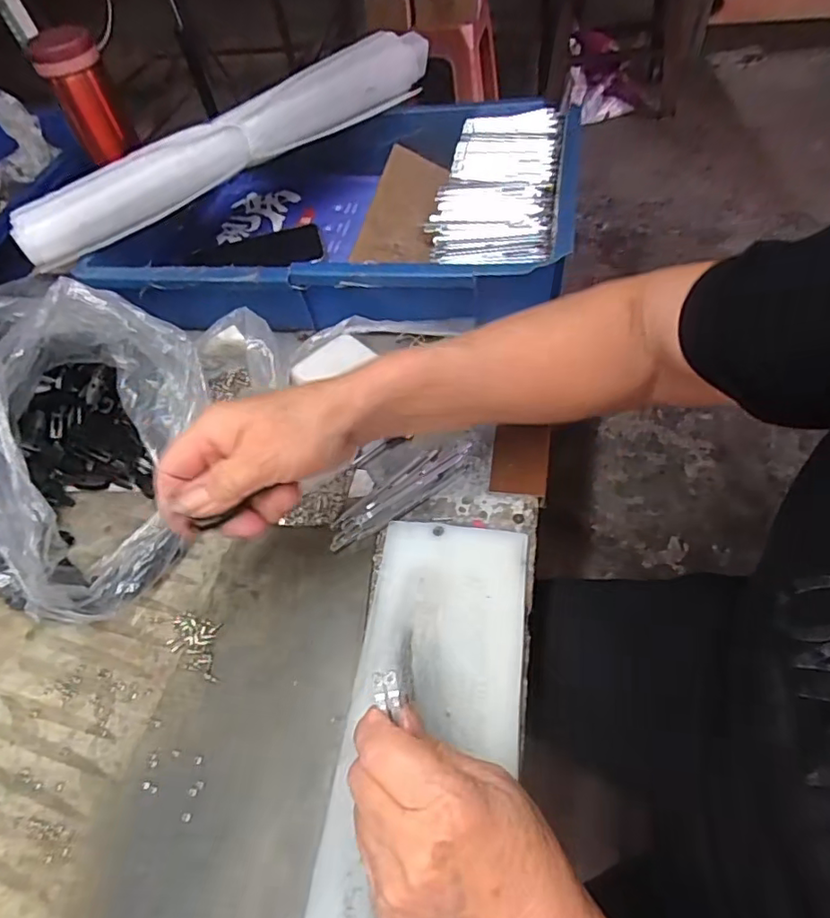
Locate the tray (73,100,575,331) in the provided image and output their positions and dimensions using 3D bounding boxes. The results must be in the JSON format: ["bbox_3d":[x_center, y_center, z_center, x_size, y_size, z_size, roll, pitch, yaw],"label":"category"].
[{"bbox_3d":[-0.072,-0.240,0.568,0.420,0.089,0.284,2,54,10],"label":"tray"}]

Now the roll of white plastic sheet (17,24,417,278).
[{"bbox_3d":[-0.166,-0.306,0.549,0.432,0.063,0.057,-32,55,-15],"label":"roll of white plastic sheet"}]

